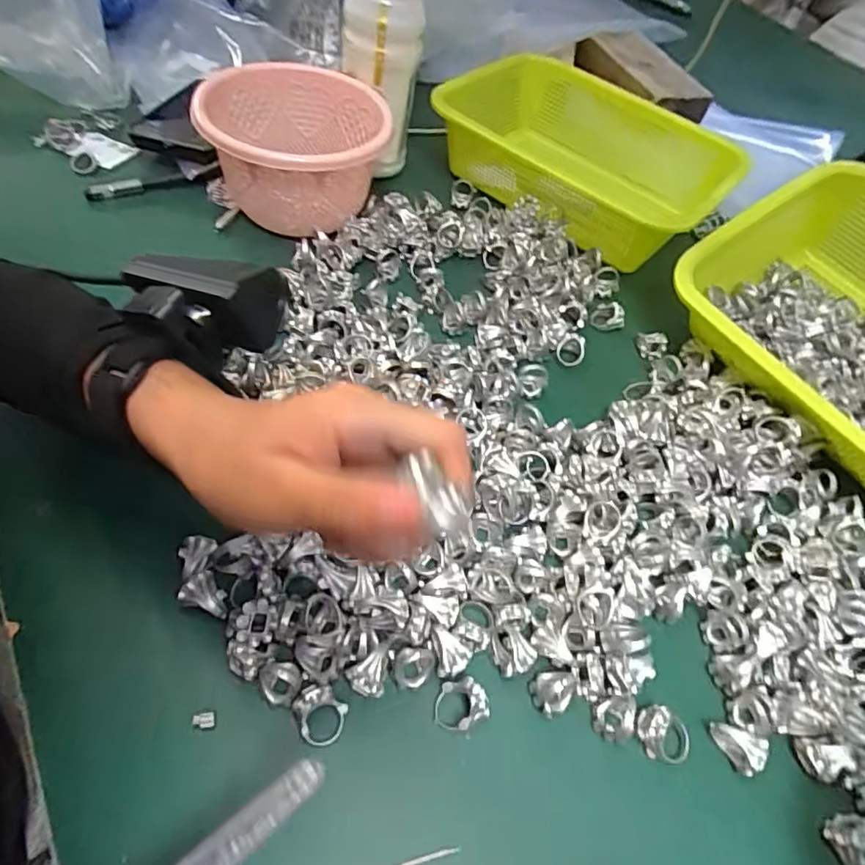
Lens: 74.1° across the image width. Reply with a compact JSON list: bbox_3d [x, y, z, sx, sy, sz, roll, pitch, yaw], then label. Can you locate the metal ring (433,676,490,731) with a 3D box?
[{"bbox_3d":[0.013,0.133,0.280,0.025,0.017,0.022,-12,58,-16],"label":"metal ring"}]

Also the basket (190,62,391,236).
[{"bbox_3d":[-0.108,-0.224,0.465,0.138,0.084,0.146,-1,55,-9],"label":"basket"}]

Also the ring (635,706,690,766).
[{"bbox_3d":[0.115,0.150,0.286,0.026,0.015,0.022,17,55,4],"label":"ring"}]

